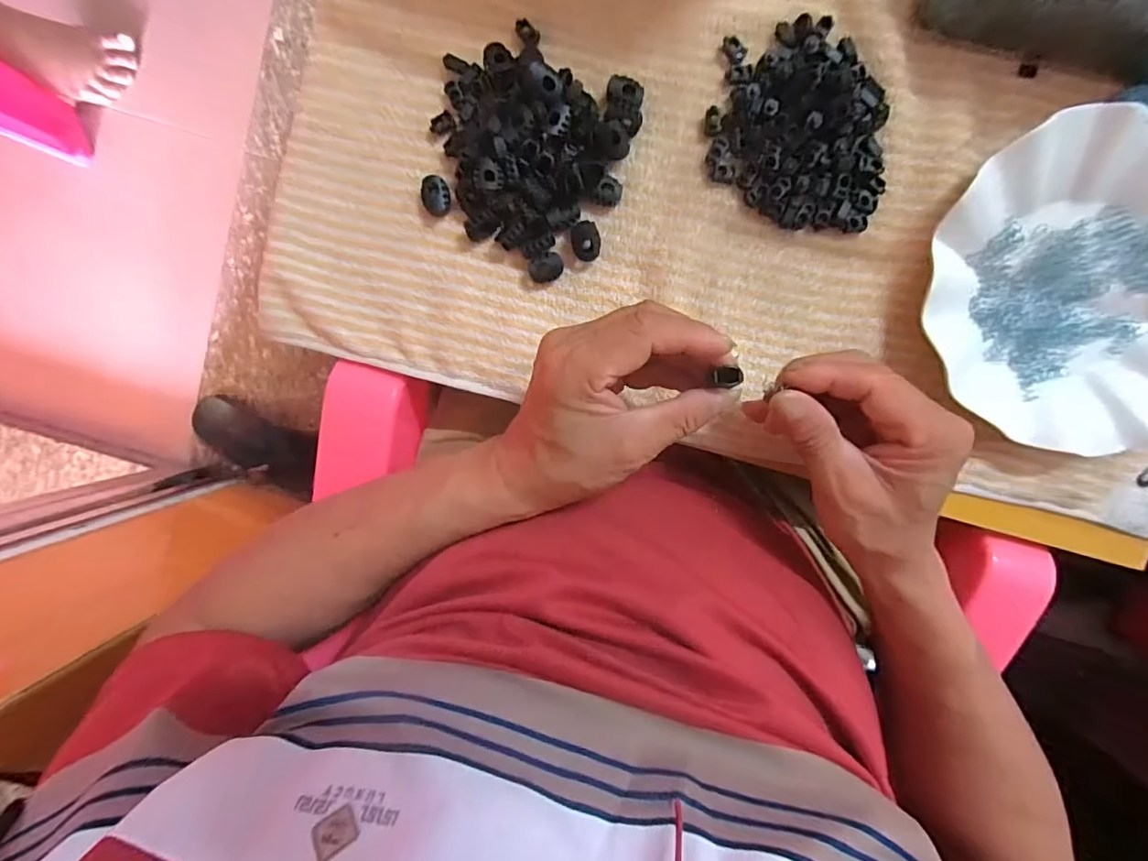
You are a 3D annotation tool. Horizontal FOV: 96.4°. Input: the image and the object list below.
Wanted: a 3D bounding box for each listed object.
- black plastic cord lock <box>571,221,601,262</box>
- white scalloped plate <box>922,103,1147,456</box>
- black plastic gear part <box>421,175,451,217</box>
[{"bbox_3d":[0.007,-0.115,0.313,0.017,0.005,0.023,1,97,1],"label":"black plastic cord lock"},{"bbox_3d":[0.300,-0.079,0.298,0.188,0.022,0.174,0,97,1],"label":"white scalloped plate"},{"bbox_3d":[-0.084,-0.143,0.313,0.016,0.006,0.022,-13,97,2],"label":"black plastic gear part"}]

